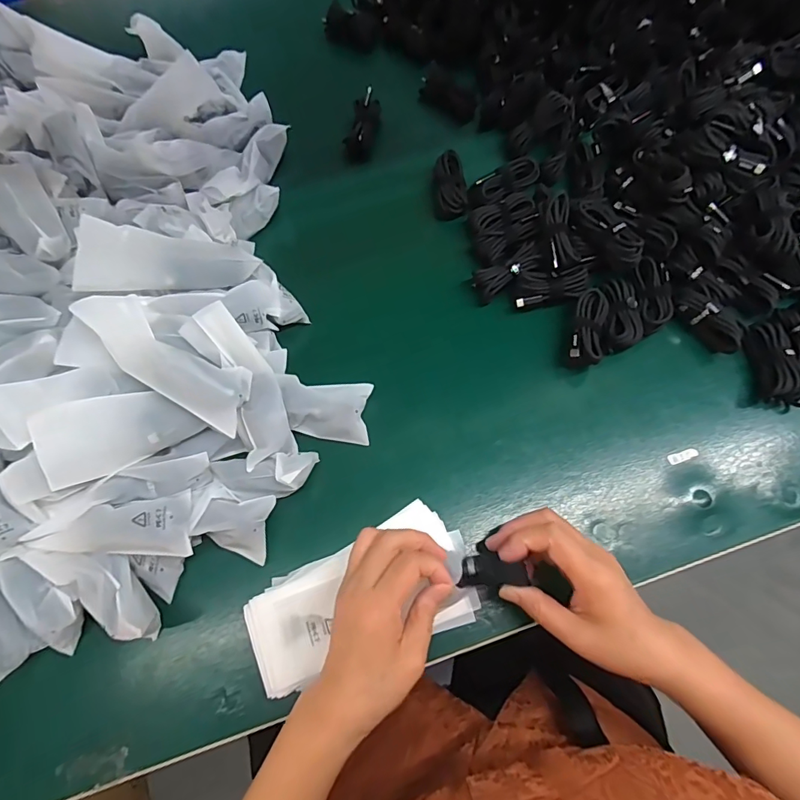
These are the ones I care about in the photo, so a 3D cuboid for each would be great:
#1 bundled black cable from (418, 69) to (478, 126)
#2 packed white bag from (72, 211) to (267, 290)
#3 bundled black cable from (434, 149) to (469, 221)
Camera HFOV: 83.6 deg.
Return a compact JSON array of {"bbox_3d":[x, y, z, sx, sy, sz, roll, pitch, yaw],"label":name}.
[{"bbox_3d":[0.061,-0.388,0.571,0.041,0.023,0.083,-39,71,-12],"label":"bundled black cable"},{"bbox_3d":[-0.209,-0.122,0.414,0.012,0.145,0.057,27,111,47],"label":"packed white bag"},{"bbox_3d":[0.058,-0.249,0.514,0.035,0.020,0.079,-2,80,2],"label":"bundled black cable"}]

